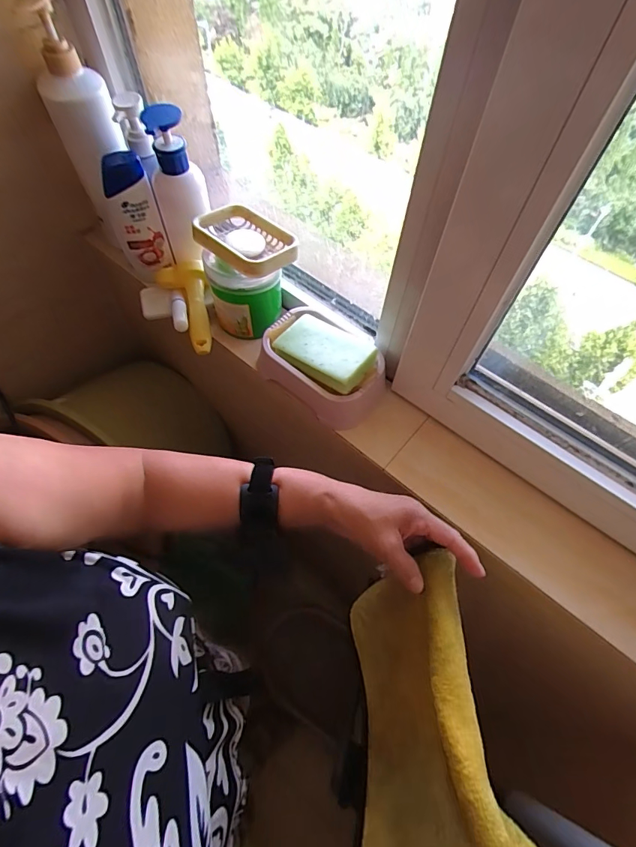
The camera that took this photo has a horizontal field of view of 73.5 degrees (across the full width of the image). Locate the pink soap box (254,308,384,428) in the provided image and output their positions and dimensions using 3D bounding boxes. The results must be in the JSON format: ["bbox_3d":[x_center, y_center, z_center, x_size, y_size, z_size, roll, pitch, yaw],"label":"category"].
[{"bbox_3d":[0.005,-0.070,0.520,0.159,0.073,0.103,39,67,18],"label":"pink soap box"}]

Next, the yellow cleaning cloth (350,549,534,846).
[{"bbox_3d":[0.092,0.275,0.395,0.034,0.150,0.259,18,50,-25],"label":"yellow cleaning cloth"}]

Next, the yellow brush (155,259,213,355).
[{"bbox_3d":[-0.176,-0.154,0.555,0.067,0.044,0.129,-11,62,-7],"label":"yellow brush"}]

